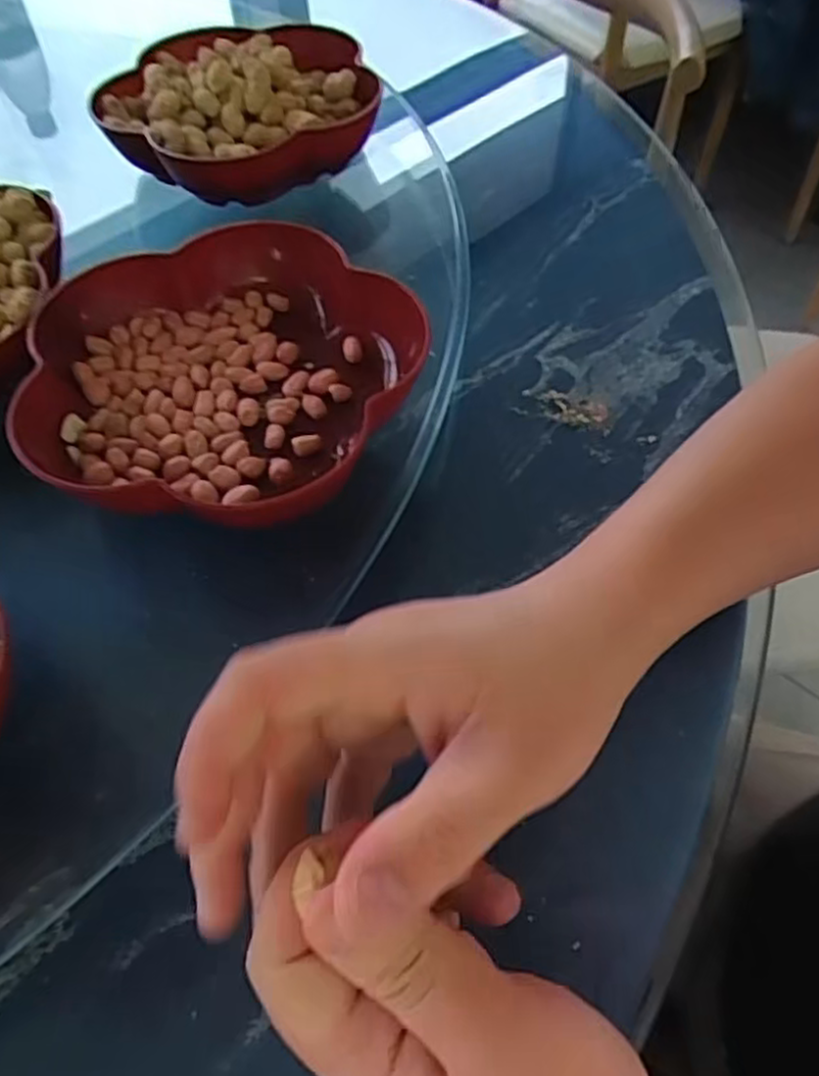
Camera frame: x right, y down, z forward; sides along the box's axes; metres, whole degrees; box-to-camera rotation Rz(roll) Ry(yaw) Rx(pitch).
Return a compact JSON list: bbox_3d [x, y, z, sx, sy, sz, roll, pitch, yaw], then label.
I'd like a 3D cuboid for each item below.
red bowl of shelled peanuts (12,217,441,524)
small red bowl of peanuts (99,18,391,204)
[{"bbox_3d":[-0.085,-0.081,0.353,0.176,0.038,0.170,-1,54,2],"label":"red bowl of shelled peanuts"},{"bbox_3d":[-0.115,-0.289,0.498,0.171,0.049,0.171,-28,58,-17],"label":"small red bowl of peanuts"}]

